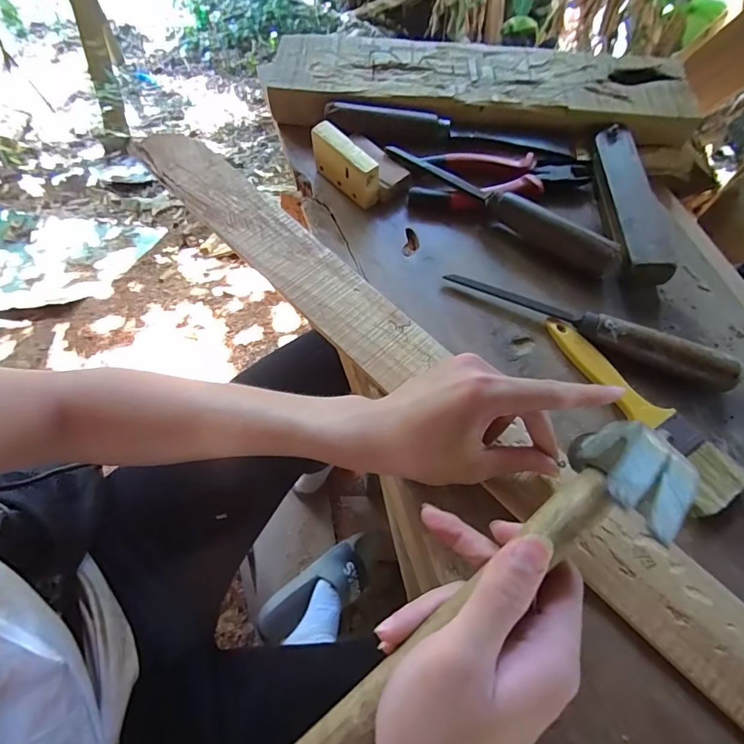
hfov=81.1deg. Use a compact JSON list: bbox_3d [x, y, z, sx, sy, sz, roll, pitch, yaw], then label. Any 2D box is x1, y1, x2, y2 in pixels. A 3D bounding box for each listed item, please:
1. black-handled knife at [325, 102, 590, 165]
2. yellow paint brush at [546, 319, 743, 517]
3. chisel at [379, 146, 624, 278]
[{"bbox_3d":[0.088,-0.247,0.451,0.266,0.020,0.029,6,66,0],"label":"black-handled knife"},{"bbox_3d":[0.211,0.021,0.341,0.049,0.014,0.175,-22,69,-12],"label":"yellow paint brush"},{"bbox_3d":[0.117,-0.152,0.412,0.240,0.040,0.030,30,68,11],"label":"chisel"}]

